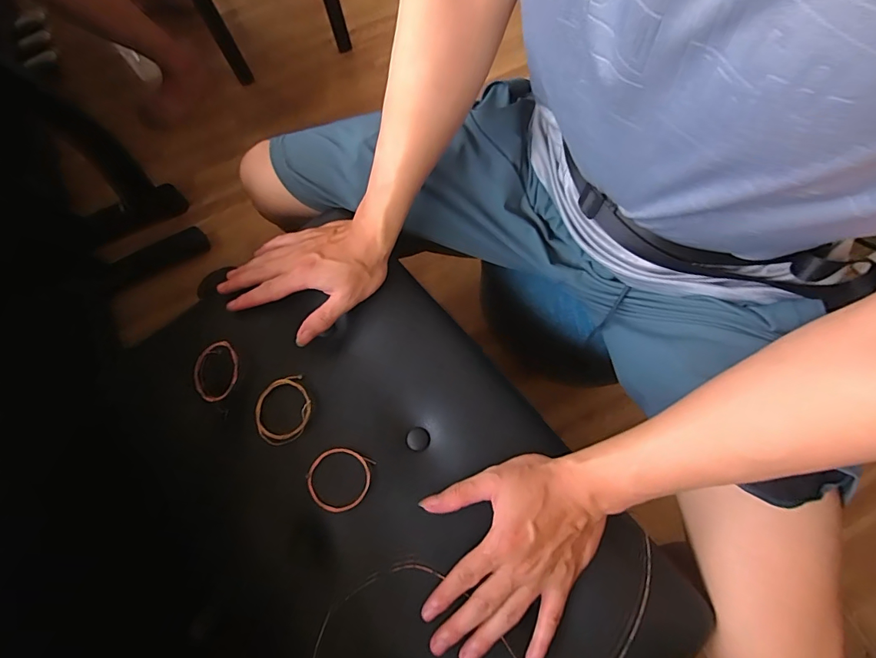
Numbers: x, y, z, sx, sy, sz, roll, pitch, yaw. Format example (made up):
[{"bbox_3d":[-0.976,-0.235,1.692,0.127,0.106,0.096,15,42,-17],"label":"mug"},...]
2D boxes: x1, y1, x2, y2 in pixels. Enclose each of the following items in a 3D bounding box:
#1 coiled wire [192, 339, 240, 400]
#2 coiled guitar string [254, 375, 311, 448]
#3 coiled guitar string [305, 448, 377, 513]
[{"bbox_3d":[-0.212,0.040,0.425,0.050,0.005,0.058,5,88,21],"label":"coiled wire"},{"bbox_3d":[-0.142,0.073,0.405,0.052,0.013,0.058,-25,74,-5],"label":"coiled guitar string"},{"bbox_3d":[-0.088,0.131,0.390,0.055,0.007,0.052,15,74,7],"label":"coiled guitar string"}]

